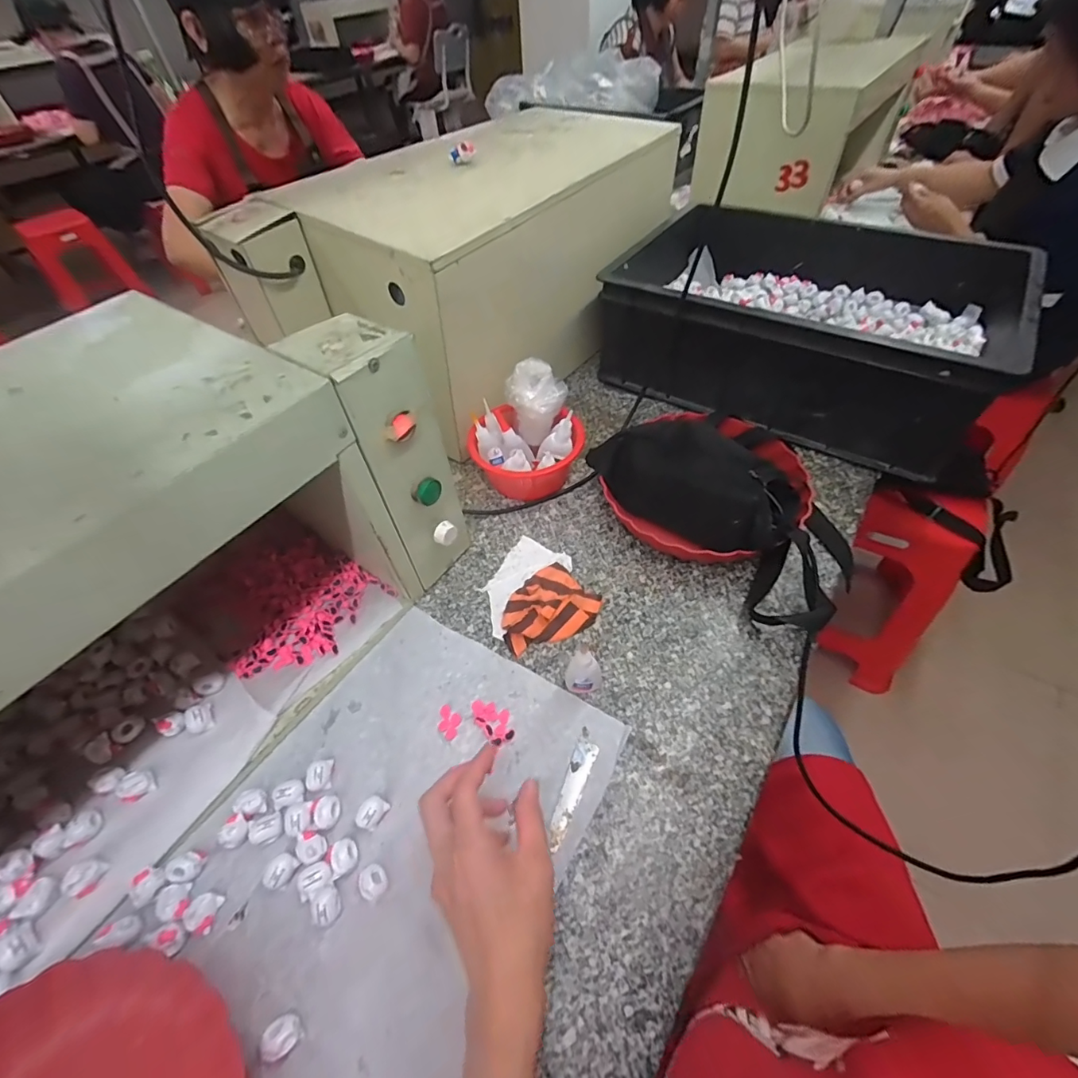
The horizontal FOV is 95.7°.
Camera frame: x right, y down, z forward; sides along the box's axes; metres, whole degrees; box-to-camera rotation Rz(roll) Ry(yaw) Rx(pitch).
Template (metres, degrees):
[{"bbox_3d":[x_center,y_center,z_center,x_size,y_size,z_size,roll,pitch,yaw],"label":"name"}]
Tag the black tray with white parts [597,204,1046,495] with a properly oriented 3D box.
[{"bbox_3d":[0.388,-0.337,0.757,0.529,0.185,0.363,29,58,24],"label":"black tray with white parts"}]

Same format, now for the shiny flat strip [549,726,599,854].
[{"bbox_3d":[0.033,0.222,0.438,0.021,0.004,0.099,16,53,14],"label":"shiny flat strip"}]

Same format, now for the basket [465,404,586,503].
[{"bbox_3d":[-0.015,-0.107,0.654,0.150,0.088,0.106,-7,51,-2],"label":"basket"}]

